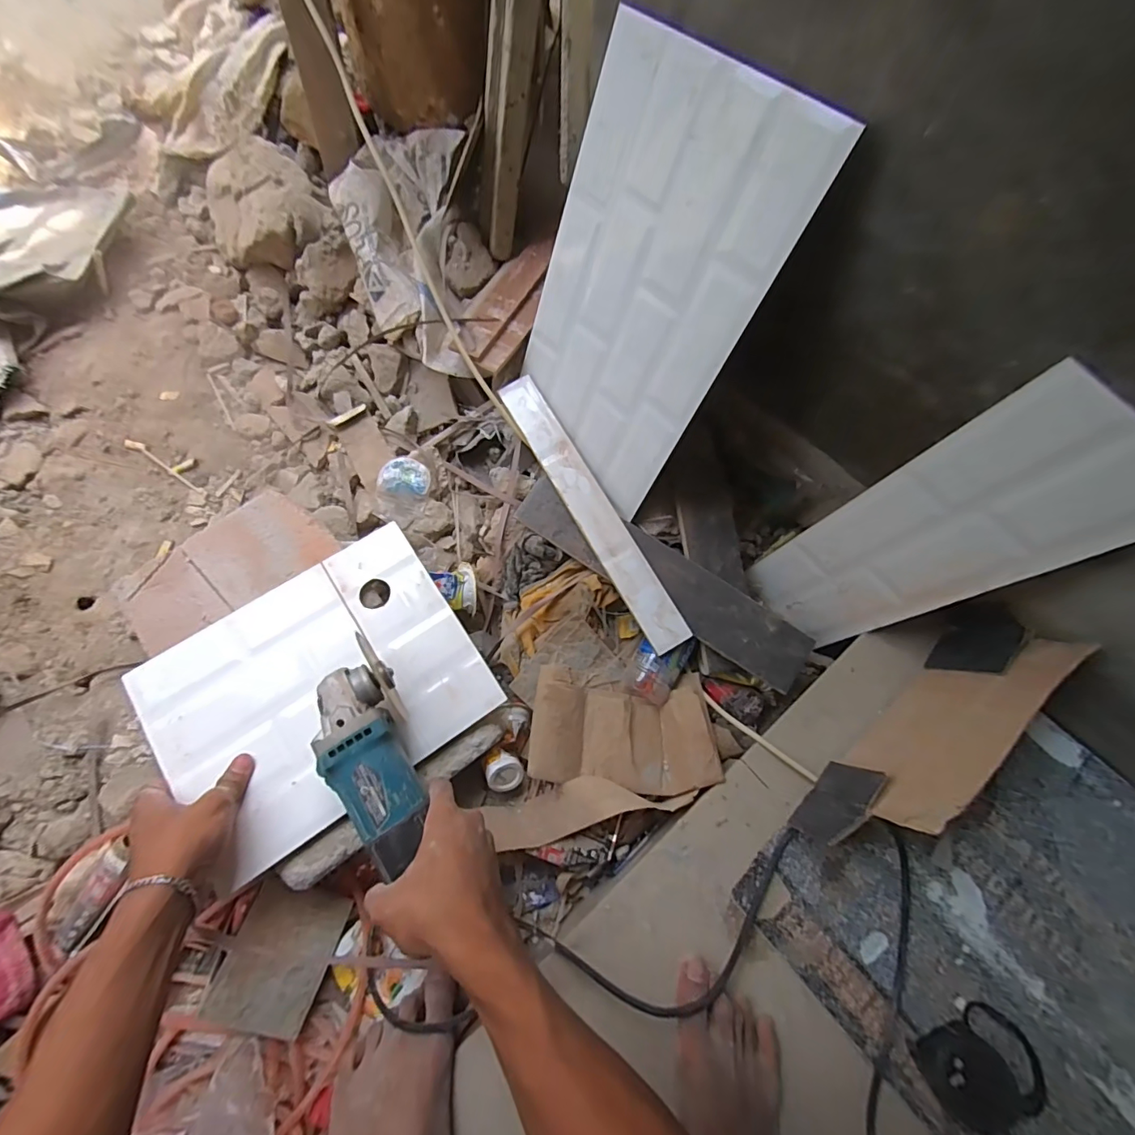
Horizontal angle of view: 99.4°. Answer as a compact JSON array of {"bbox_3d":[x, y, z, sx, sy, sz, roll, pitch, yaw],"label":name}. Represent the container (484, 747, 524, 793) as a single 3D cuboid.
[{"bbox_3d":[-0.076,0.231,0.555,0.040,0.037,0.049,-37,113,-10],"label":"container"}]

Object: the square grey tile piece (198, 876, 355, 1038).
[{"bbox_3d":[-0.293,0.397,0.492,0.096,0.008,0.117,27,60,-14],"label":"square grey tile piece"}]

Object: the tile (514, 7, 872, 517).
[{"bbox_3d":[0.066,-0.271,0.507,0.008,0.384,0.251,-27,66,-38],"label":"tile"}]

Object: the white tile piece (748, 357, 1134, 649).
[{"bbox_3d":[0.345,-0.017,0.497,0.016,0.405,0.139,-32,78,-23],"label":"white tile piece"}]

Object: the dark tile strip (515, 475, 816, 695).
[{"bbox_3d":[0.115,0.012,0.601,0.391,0.012,0.076,34,84,7],"label":"dark tile strip"}]

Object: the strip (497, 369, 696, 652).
[{"bbox_3d":[0.029,-0.073,0.601,0.052,0.010,0.387,-31,82,-1],"label":"strip"}]

